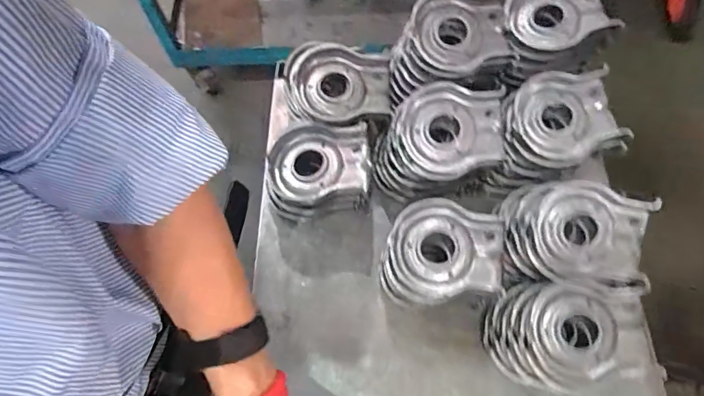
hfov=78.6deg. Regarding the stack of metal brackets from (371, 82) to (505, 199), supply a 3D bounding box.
[{"bbox_3d":[0.105,-0.058,0.548,0.147,0.130,0.105,11,66,5],"label":"stack of metal brackets"}]

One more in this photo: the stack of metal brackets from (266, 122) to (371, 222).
[{"bbox_3d":[-0.038,-0.022,0.564,0.119,0.122,0.102,-1,65,-1],"label":"stack of metal brackets"}]

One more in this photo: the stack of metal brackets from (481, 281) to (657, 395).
[{"bbox_3d":[0.234,0.156,0.488,0.141,0.116,0.110,-5,65,-3],"label":"stack of metal brackets"}]

